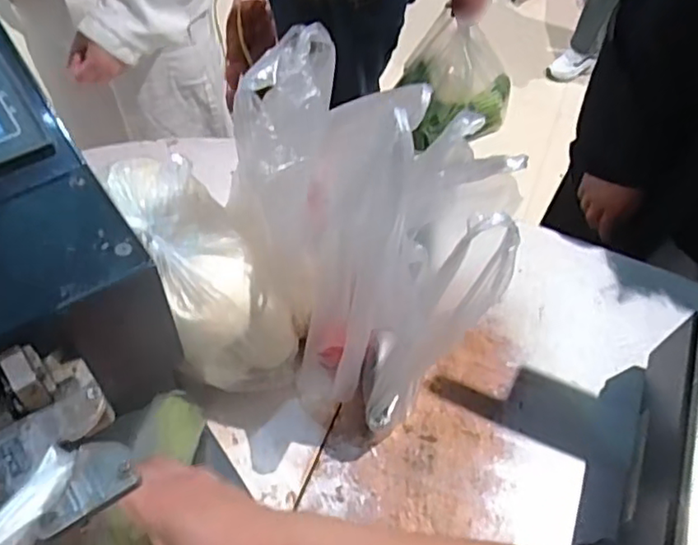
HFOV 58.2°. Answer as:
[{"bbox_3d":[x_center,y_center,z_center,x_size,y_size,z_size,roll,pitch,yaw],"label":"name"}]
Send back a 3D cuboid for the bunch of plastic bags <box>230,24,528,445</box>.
[{"bbox_3d":[0.016,-0.013,0.600,0.168,0.370,0.222,-31,63,-23],"label":"bunch of plastic bags"}]

